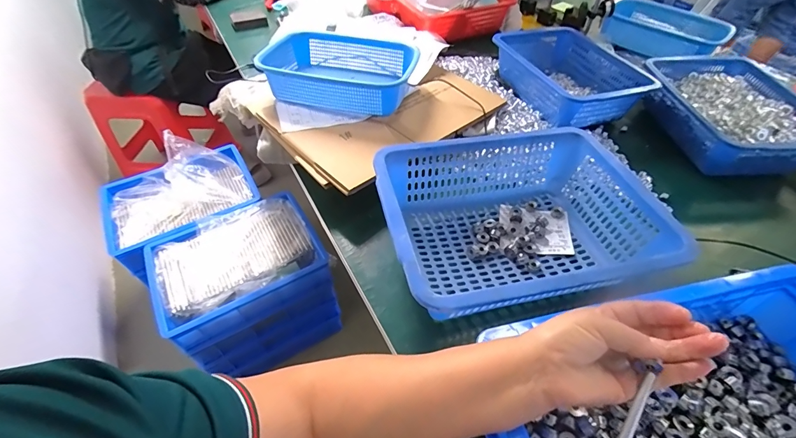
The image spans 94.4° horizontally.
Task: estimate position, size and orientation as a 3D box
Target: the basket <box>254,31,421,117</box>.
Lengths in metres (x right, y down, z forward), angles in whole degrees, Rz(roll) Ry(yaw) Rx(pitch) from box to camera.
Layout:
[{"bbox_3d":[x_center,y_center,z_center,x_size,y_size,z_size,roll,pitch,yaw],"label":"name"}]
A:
[{"bbox_3d":[-0.115,-0.291,0.730,0.299,0.073,0.197,13,50,10],"label":"basket"}]

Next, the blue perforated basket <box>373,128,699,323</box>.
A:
[{"bbox_3d":[0.161,0.005,0.527,0.347,0.126,0.252,-10,50,-9],"label":"blue perforated basket"}]

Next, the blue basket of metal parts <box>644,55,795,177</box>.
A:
[{"bbox_3d":[0.651,-0.202,0.738,0.235,0.103,0.300,-5,49,-5],"label":"blue basket of metal parts"}]

